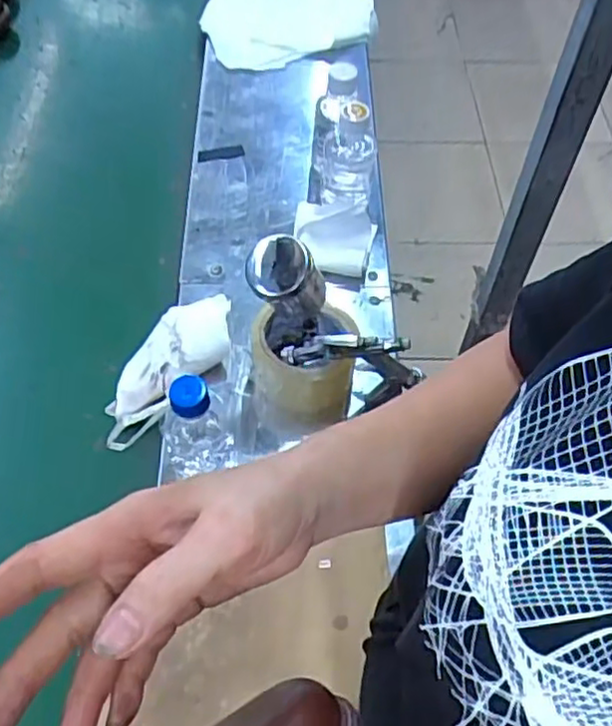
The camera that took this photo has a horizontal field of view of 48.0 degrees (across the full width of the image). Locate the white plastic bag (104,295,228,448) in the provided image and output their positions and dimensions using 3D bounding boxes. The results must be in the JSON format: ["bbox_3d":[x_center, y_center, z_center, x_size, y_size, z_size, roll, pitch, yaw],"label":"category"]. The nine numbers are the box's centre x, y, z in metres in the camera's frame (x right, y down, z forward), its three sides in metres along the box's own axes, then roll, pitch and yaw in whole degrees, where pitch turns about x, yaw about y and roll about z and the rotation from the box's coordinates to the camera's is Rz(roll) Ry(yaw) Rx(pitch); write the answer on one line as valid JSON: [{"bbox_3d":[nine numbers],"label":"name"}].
[{"bbox_3d":[-0.140,0.002,0.700,0.087,0.072,0.163,38,63,20],"label":"white plastic bag"}]

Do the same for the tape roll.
[{"bbox_3d":[-0.002,0.016,0.685,0.093,0.128,0.081,-3,57,-4],"label":"tape roll"}]

